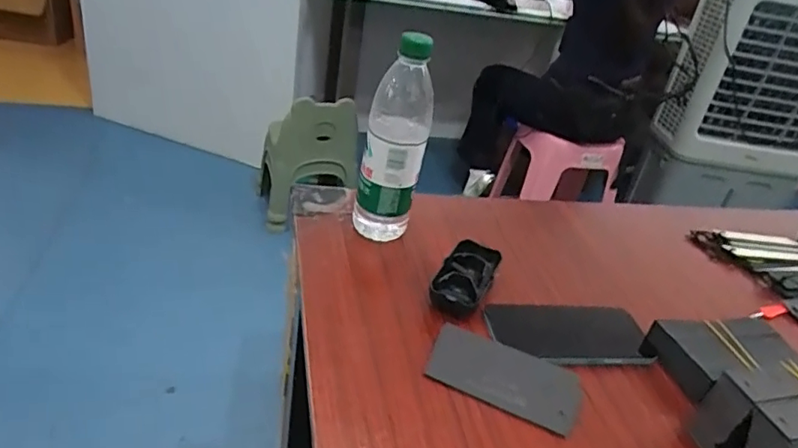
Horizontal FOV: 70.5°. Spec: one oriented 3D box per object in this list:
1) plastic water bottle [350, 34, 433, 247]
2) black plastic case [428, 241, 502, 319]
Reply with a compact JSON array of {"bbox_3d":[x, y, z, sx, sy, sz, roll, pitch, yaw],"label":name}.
[{"bbox_3d":[-0.005,-0.087,0.593,0.065,0.220,0.057,8,31,-5],"label":"plastic water bottle"},{"bbox_3d":[0.069,0.056,0.579,0.049,0.025,0.112,23,33,18],"label":"black plastic case"}]

